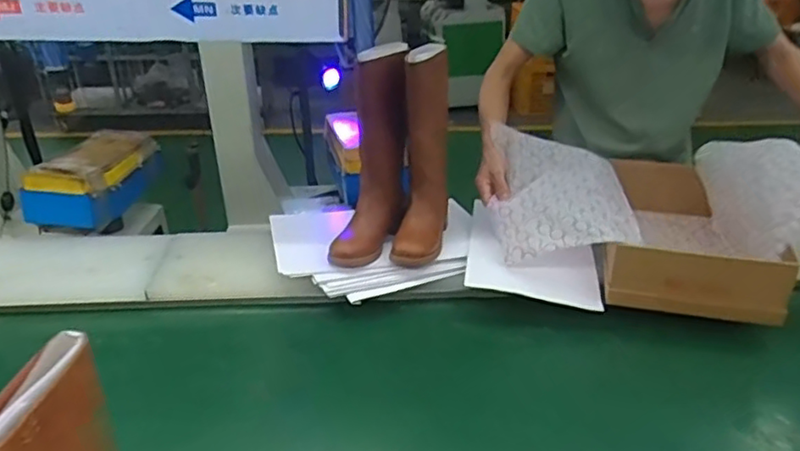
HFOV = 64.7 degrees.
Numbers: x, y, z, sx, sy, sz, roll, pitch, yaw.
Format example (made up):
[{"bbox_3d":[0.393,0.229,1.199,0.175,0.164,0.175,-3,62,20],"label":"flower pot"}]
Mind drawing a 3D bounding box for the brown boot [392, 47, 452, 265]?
[{"bbox_3d":[0.047,-0.146,1.307,0.110,0.392,0.209,3,27,5],"label":"brown boot"}]

